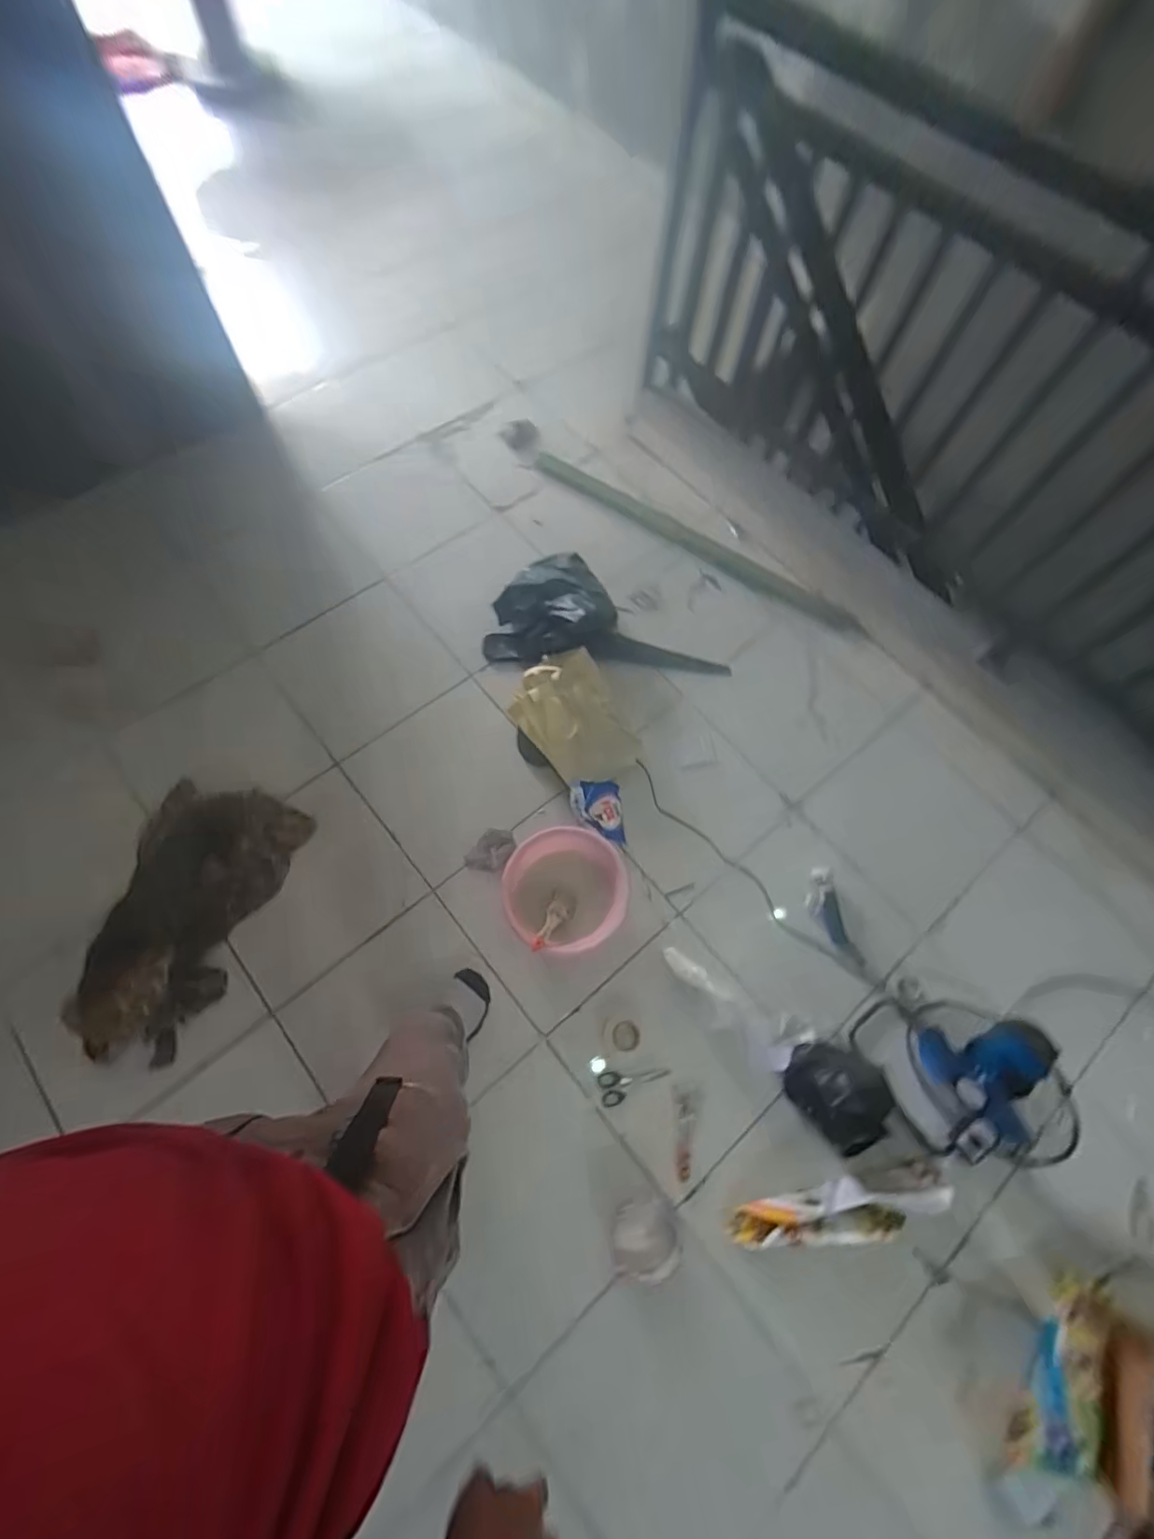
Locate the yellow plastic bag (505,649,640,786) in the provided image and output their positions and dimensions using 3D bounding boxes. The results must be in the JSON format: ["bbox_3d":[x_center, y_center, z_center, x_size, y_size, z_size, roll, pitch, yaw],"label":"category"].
[{"bbox_3d":[-0.009,-0.134,1.430,0.262,0.156,0.329,-28,71,-8],"label":"yellow plastic bag"}]

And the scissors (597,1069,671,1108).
[{"bbox_3d":[0.120,0.658,1.210,0.149,0.008,0.063,-11,71,-8],"label":"scissors"}]

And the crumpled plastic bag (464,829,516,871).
[{"bbox_3d":[-0.203,0.196,1.375,0.085,0.015,0.120,39,72,10],"label":"crumpled plastic bag"}]

